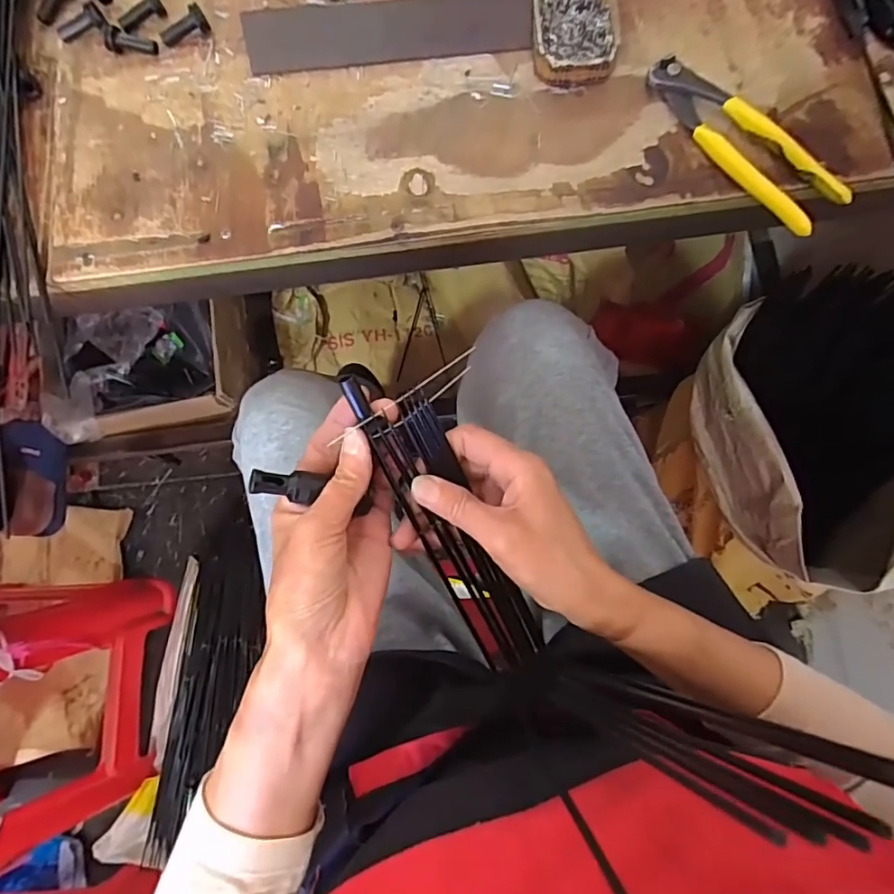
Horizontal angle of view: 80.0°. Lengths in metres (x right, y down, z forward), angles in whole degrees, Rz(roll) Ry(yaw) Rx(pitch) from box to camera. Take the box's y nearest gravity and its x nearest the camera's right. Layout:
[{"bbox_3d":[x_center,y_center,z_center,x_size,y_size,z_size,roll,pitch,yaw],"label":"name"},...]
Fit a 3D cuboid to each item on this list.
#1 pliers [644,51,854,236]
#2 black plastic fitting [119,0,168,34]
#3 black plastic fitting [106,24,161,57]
[{"bbox_3d":[0.208,-0.220,0.375,0.046,0.015,0.163,-38,81,-5],"label":"pliers"},{"bbox_3d":[-0.247,-0.351,0.429,0.038,0.014,0.017,-34,81,-4],"label":"black plastic fitting"},{"bbox_3d":[-0.251,-0.320,0.422,0.040,0.012,0.017,17,81,4],"label":"black plastic fitting"}]

